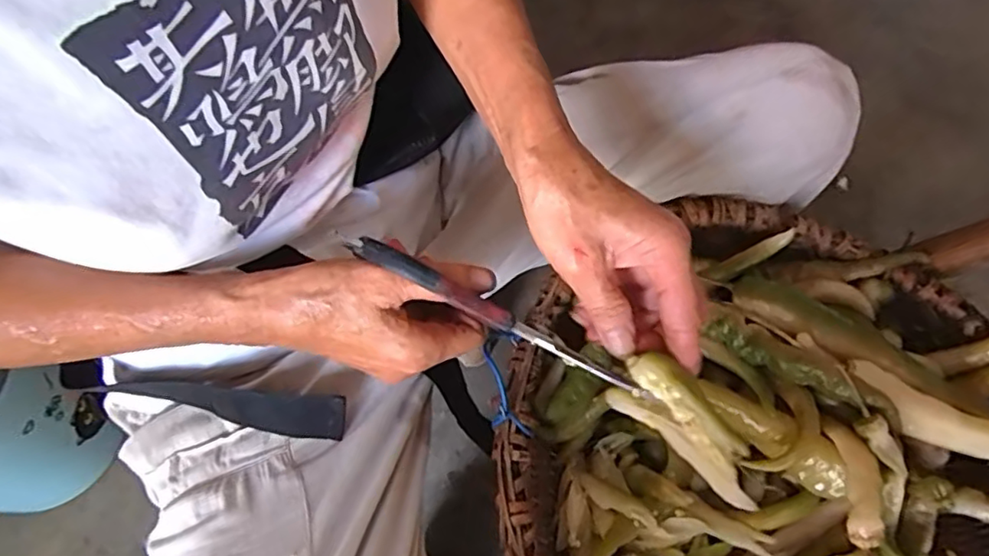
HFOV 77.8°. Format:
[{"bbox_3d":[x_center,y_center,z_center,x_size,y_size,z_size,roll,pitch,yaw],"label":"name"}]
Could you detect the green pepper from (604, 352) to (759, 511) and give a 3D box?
[{"bbox_3d":[0.095,0.075,0.304,0.035,0.016,0.084,-33,61,-13],"label":"green pepper"}]

